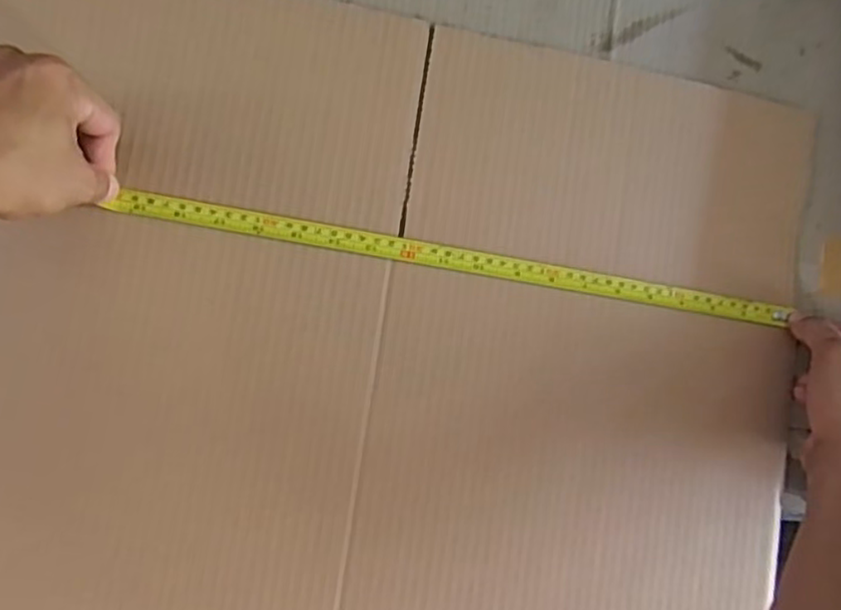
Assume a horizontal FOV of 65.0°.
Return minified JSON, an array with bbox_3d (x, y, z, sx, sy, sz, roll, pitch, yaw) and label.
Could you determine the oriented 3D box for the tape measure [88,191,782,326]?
[{"bbox_3d":[0.041,-0.029,0.463,0.474,0.006,0.018,9,80,-8],"label":"tape measure"}]

